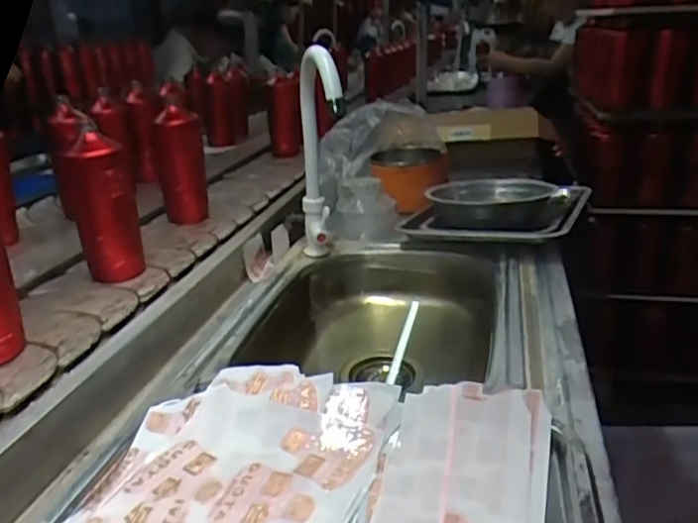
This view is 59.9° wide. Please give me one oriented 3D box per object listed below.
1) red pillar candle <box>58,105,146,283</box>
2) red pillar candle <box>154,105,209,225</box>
[{"bbox_3d":[-0.332,-0.076,0.821,0.082,0.204,0.064,-9,23,-19],"label":"red pillar candle"},{"bbox_3d":[-0.289,-0.165,1.056,0.087,0.189,0.068,-5,23,-20],"label":"red pillar candle"}]

